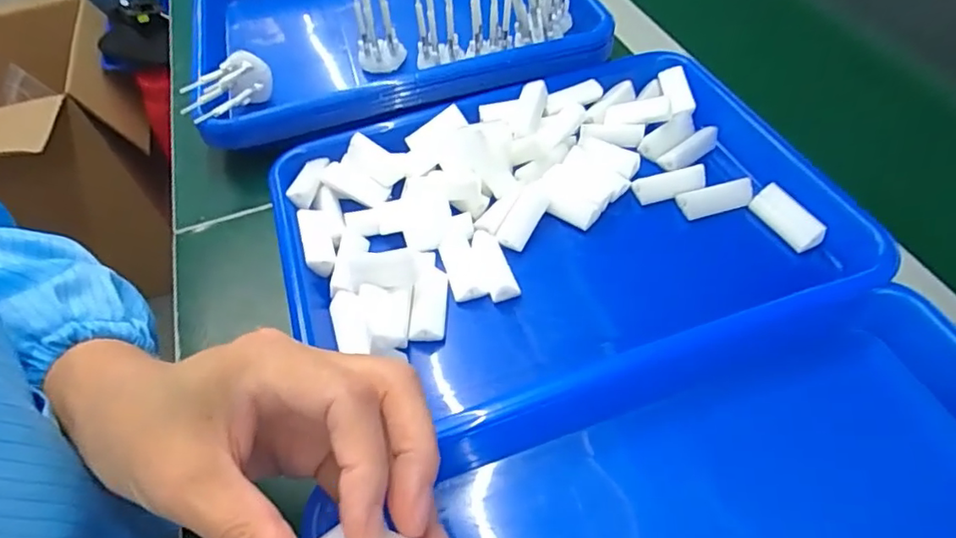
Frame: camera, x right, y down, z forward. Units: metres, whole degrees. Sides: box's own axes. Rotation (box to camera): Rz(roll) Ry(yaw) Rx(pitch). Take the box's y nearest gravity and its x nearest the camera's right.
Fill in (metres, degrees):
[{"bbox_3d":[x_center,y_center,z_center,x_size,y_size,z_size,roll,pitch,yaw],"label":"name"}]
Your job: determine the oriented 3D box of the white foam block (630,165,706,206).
[{"bbox_3d":[0.127,-0.056,0.372,0.046,0.006,0.019,-15,91,9],"label":"white foam block"}]

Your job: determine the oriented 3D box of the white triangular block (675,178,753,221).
[{"bbox_3d":[0.156,-0.045,0.364,0.049,0.013,0.015,-12,53,-5],"label":"white triangular block"}]

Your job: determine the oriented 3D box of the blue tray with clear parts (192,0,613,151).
[{"bbox_3d":[-0.076,-0.223,0.484,0.331,0.076,0.260,-11,53,-5],"label":"blue tray with clear parts"}]

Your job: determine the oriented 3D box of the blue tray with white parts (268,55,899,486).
[{"bbox_3d":[0.046,-0.035,0.363,0.334,0.033,0.245,-17,54,-9],"label":"blue tray with white parts"}]

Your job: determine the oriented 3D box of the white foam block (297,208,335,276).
[{"bbox_3d":[-0.102,-0.018,0.356,0.017,0.012,0.047,-17,54,-9],"label":"white foam block"}]

